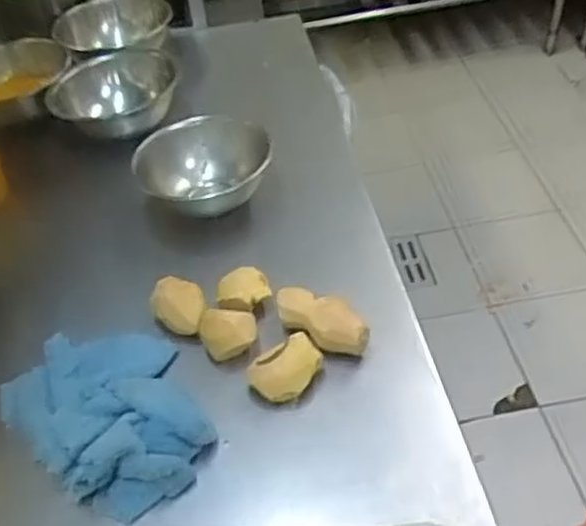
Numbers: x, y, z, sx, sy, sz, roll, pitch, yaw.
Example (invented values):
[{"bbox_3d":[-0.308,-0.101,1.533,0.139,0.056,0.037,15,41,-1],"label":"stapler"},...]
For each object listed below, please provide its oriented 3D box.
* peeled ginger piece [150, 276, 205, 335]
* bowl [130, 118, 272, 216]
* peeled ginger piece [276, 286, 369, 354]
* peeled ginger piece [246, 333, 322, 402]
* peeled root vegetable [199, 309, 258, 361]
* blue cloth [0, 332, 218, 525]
[{"bbox_3d":[-0.106,0.039,0.645,0.056,0.029,0.038,24,53,28],"label":"peeled ginger piece"},{"bbox_3d":[-0.095,-0.102,0.763,0.133,0.092,0.146,-4,45,4],"label":"bowl"},{"bbox_3d":[0.024,0.055,0.619,0.095,0.048,0.035,28,55,31],"label":"peeled ginger piece"},{"bbox_3d":[-0.004,0.095,0.587,0.064,0.038,0.046,-23,47,-15],"label":"peeled ginger piece"},{"bbox_3d":[-0.059,0.061,0.624,0.049,0.038,0.048,-4,45,4],"label":"peeled root vegetable"},{"bbox_3d":[-0.158,0.117,0.575,0.136,0.052,0.191,-31,49,-22],"label":"blue cloth"}]

